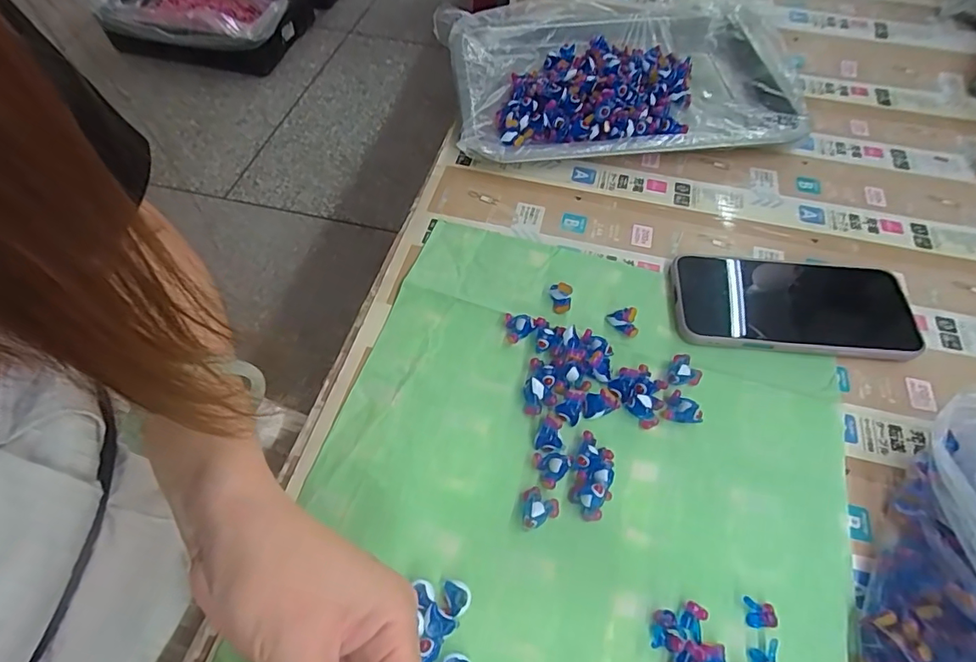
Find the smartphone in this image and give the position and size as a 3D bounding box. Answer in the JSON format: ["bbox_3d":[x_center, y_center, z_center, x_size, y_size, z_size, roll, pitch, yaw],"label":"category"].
[{"bbox_3d":[0.213,-0.017,0.362,0.157,0.013,0.077,7,57,3],"label":"smartphone"}]

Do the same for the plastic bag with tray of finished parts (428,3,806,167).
[{"bbox_3d":[0.131,-0.251,0.493,0.325,0.036,0.234,-6,58,-6],"label":"plastic bag with tray of finished parts"}]

